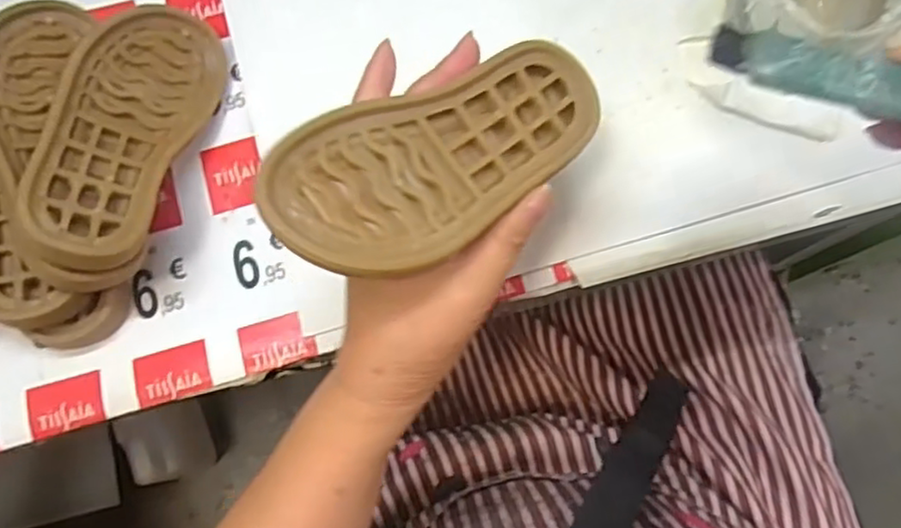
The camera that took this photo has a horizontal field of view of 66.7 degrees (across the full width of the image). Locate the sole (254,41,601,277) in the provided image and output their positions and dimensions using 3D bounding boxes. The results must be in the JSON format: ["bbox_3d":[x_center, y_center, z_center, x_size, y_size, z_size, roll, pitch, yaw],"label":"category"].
[{"bbox_3d":[0.000,-0.044,0.274,0.150,0.018,0.064,-29,76,-24],"label":"sole"}]

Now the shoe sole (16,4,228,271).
[{"bbox_3d":[-0.163,-0.068,0.343,0.068,0.016,0.151,31,53,-30],"label":"shoe sole"}]

